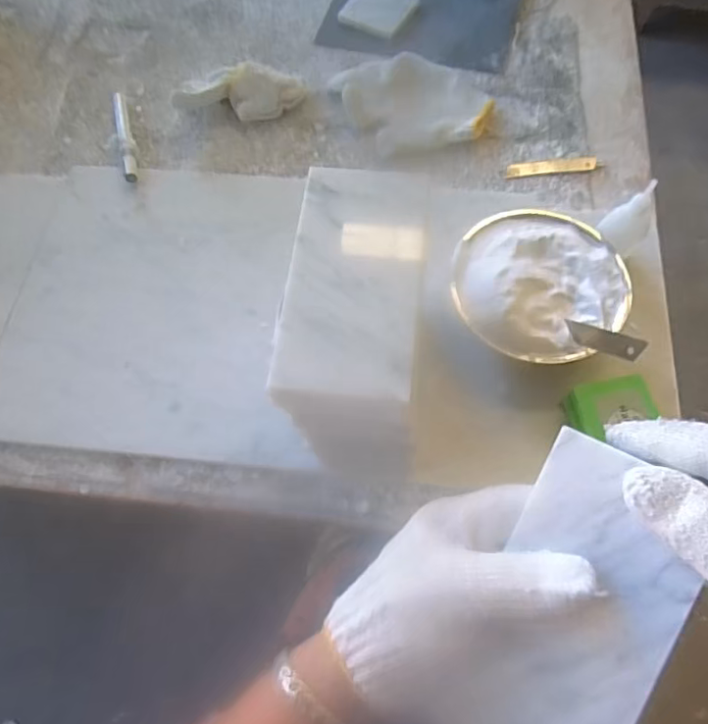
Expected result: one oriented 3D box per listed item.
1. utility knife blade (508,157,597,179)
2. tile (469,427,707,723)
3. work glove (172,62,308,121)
[{"bbox_3d":[0.205,-0.203,0.576,0.091,0.004,0.016,-7,67,-1],"label":"utility knife blade"},{"bbox_3d":[0.100,0.114,0.248,0.074,0.005,0.149,25,92,25],"label":"tile"},{"bbox_3d":[-0.122,-0.291,0.600,0.137,0.043,0.055,-3,67,1],"label":"work glove"}]

